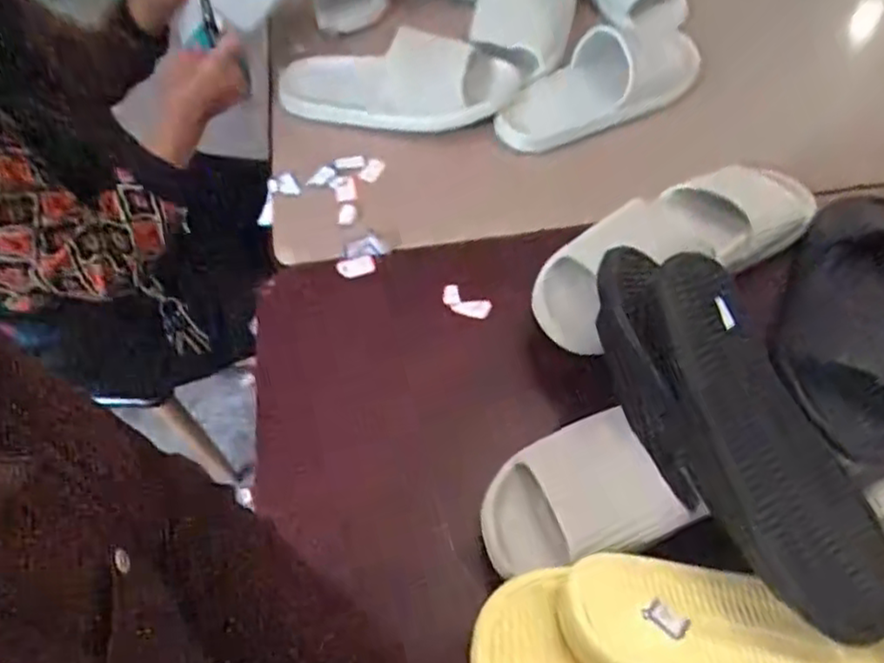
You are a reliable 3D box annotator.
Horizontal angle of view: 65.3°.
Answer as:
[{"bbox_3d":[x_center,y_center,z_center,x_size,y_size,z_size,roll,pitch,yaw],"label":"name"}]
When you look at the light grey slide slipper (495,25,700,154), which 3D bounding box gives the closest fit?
[{"bbox_3d":[0.180,-0.291,0.816,0.264,0.060,0.110,-19,59,-9],"label":"light grey slide slipper"}]

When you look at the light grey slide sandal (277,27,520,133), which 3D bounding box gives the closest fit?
[{"bbox_3d":[-0.048,-0.295,0.804,0.270,0.085,0.109,-3,58,1],"label":"light grey slide sandal"}]

